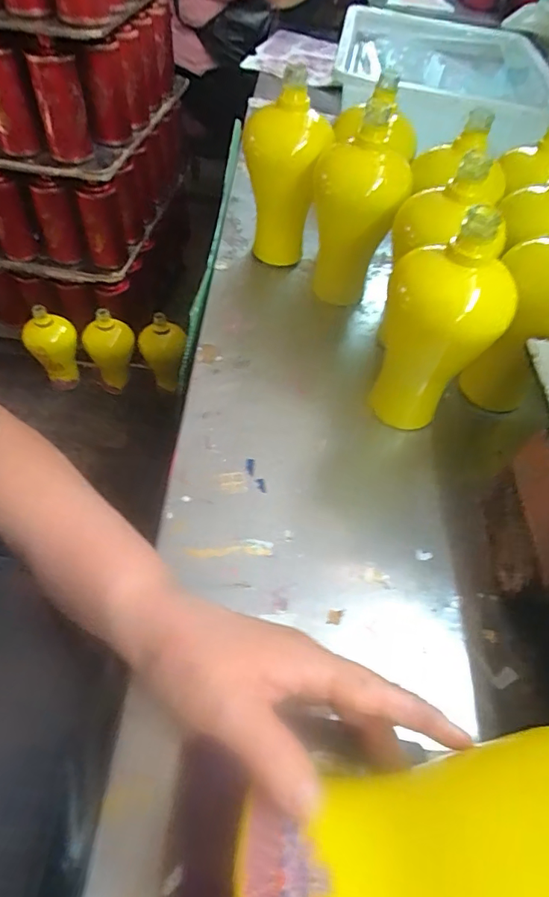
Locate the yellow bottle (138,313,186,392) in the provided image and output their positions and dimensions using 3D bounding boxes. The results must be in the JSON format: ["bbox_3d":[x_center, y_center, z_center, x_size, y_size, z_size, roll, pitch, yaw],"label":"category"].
[{"bbox_3d":[-0.254,-0.216,1.153,0.107,0.166,0.093,-13,55,-14],"label":"yellow bottle"}]

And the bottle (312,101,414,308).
[{"bbox_3d":[0.093,-0.270,0.571,0.102,0.192,0.107,11,53,4],"label":"bottle"}]

